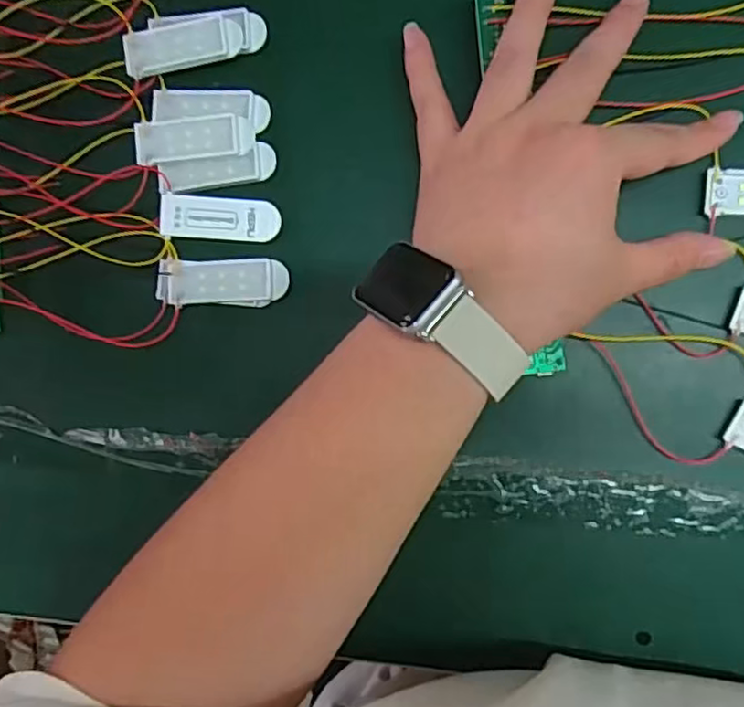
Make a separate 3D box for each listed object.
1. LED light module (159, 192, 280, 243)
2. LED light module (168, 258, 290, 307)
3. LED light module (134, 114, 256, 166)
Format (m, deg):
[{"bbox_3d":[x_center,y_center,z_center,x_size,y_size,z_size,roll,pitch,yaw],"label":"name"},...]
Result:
[{"bbox_3d":[-0.074,-0.066,0.320,0.057,0.006,0.021,4,91,8],"label":"LED light module"},{"bbox_3d":[-0.070,-0.035,0.319,0.058,0.006,0.022,-2,90,8],"label":"LED light module"},{"bbox_3d":[-0.086,-0.105,0.324,0.057,0.008,0.022,-5,90,8],"label":"LED light module"}]

